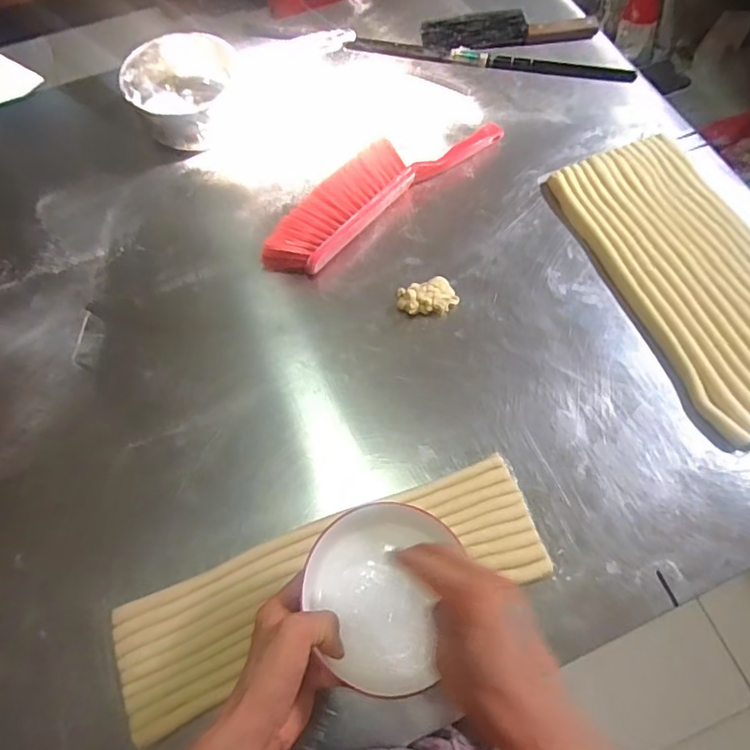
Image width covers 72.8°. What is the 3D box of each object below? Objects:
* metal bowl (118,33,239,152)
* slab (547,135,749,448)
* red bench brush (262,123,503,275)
[{"bbox_3d":[-0.291,-0.418,0.765,0.141,0.079,0.156,2,66,4],"label":"metal bowl"},{"bbox_3d":[0.412,-0.134,0.646,0.196,0.023,0.418,-21,67,-7],"label":"slab"},{"bbox_3d":[0.010,-0.264,0.704,0.396,0.054,0.088,-41,70,-14],"label":"red bench brush"}]

